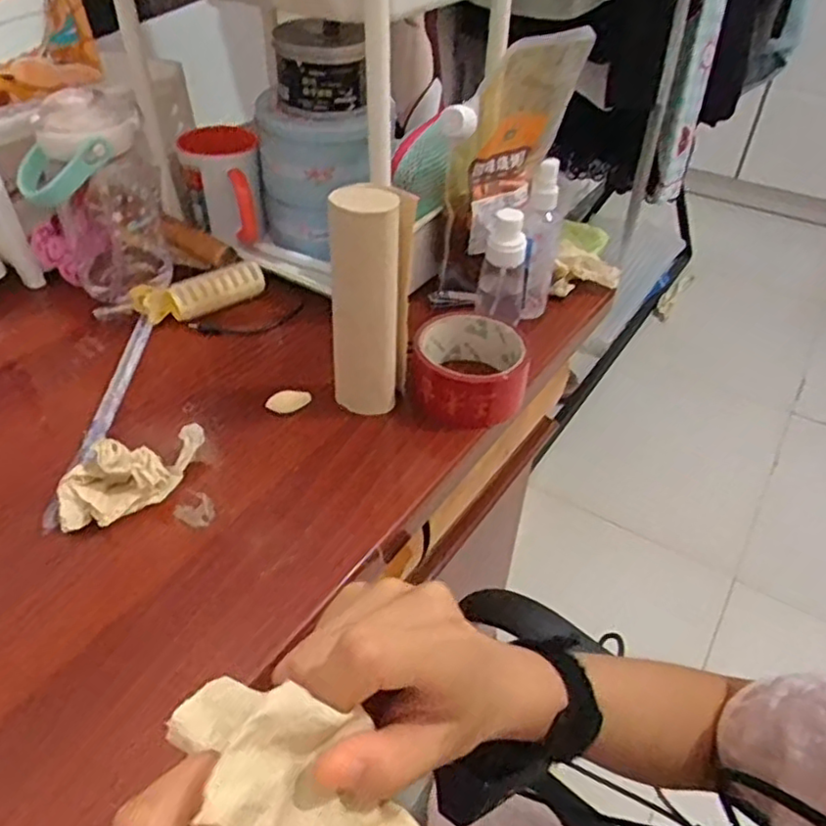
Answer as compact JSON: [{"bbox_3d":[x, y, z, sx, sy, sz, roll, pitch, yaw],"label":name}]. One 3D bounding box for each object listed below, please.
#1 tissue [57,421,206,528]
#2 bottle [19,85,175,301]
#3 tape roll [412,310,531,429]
[{"bbox_3d":[-0.183,0.038,0.437,0.097,0.036,0.043,-22,47,-24],"label":"tissue"},{"bbox_3d":[-0.273,-0.181,0.573,0.103,0.159,0.081,-17,45,-20],"label":"bottle"},{"bbox_3d":[0.045,-0.034,0.522,0.086,0.048,0.090,1,42,-1],"label":"tape roll"}]

